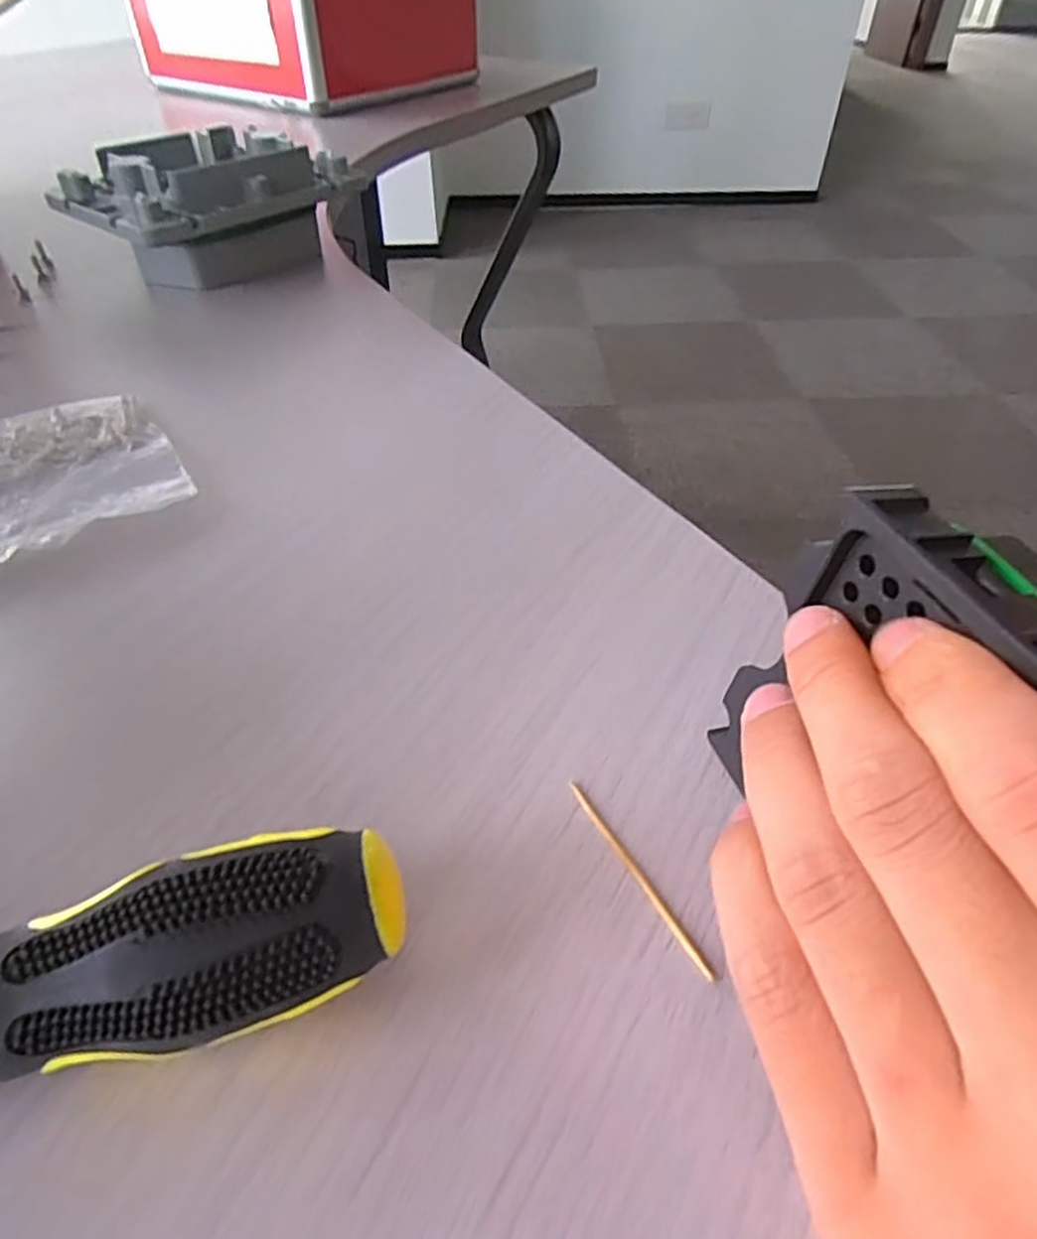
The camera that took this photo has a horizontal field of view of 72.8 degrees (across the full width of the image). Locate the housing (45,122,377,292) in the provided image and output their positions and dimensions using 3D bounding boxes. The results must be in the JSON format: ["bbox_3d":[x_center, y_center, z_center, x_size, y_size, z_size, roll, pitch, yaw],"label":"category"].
[{"bbox_3d":[-0.179,-0.247,0.420,0.107,0.059,0.146,30,52,27],"label":"housing"}]

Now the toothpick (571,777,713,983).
[{"bbox_3d":[0.027,0.057,0.160,0.004,0.004,0.052,-22,49,-21],"label":"toothpick"}]

